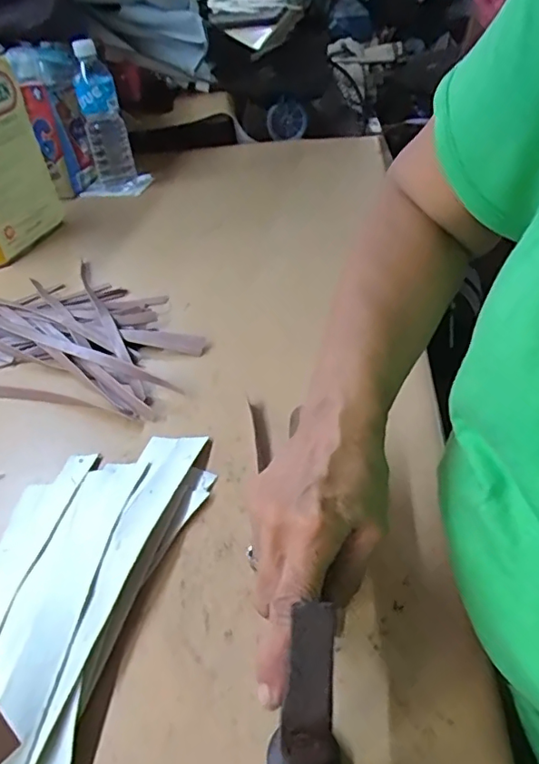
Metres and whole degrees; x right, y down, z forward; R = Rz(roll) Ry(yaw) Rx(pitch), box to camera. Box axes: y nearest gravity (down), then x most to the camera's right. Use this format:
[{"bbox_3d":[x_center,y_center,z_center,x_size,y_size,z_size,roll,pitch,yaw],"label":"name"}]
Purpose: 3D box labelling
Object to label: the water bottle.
[{"bbox_3d":[-0.256,-0.404,0.840,0.059,0.213,0.057,-15,39,-10],"label":"water bottle"}]

